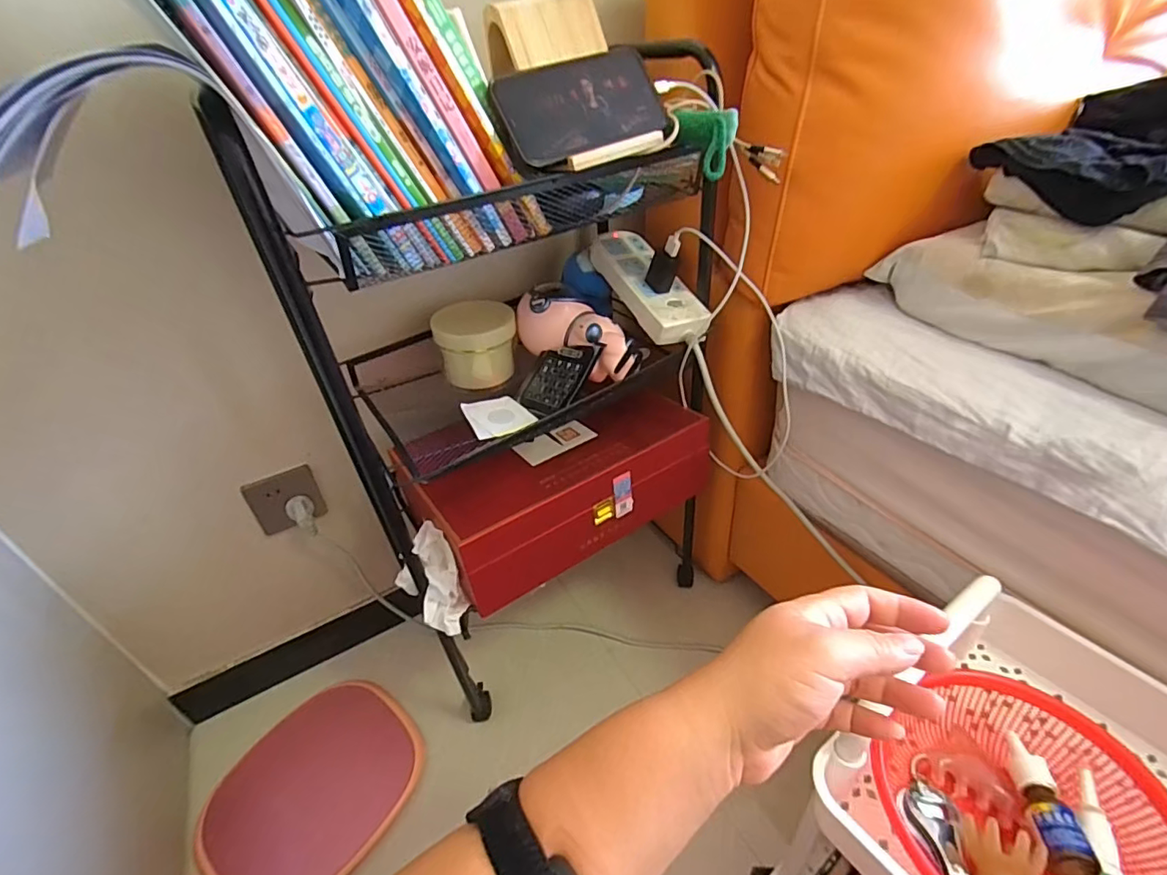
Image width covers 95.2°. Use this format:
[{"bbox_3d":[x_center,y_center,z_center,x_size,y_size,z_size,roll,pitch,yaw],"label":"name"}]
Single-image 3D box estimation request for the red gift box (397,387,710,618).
[{"bbox_3d":[-0.012,0.060,0.658,0.348,0.122,0.127,-26,42,-25],"label":"red gift box"}]

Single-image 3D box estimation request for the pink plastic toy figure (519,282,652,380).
[{"bbox_3d":[-0.001,-0.125,0.648,0.169,0.073,0.103,32,49,17],"label":"pink plastic toy figure"}]

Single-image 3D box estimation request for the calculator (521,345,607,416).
[{"bbox_3d":[-0.030,-0.070,0.618,0.077,0.015,0.097,24,78,37],"label":"calculator"}]

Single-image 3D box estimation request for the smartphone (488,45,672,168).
[{"bbox_3d":[0.001,-0.277,0.443,0.150,0.087,0.012,-30,1,-23],"label":"smartphone"}]

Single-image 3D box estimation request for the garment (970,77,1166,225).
[{"bbox_3d":[0.497,-0.268,0.490,0.221,0.073,0.184,-27,42,-26],"label":"garment"}]

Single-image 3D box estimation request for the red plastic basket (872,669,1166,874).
[{"bbox_3d":[0.297,0.249,0.366,0.170,0.061,0.198,19,43,28],"label":"red plastic basket"}]

